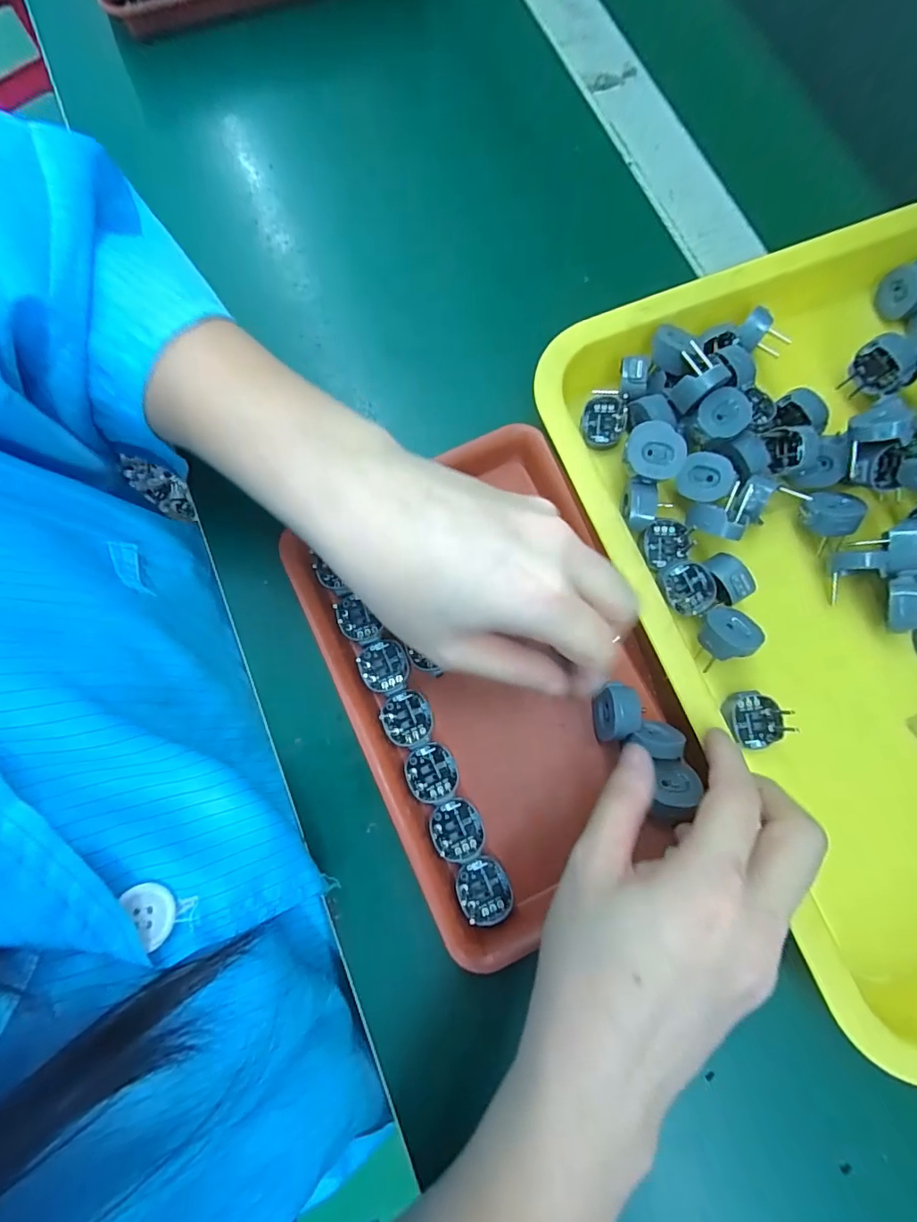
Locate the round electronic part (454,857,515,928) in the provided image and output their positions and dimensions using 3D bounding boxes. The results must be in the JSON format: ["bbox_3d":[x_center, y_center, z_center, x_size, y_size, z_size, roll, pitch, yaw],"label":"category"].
[{"bbox_3d":[0.012,0.133,0.238,0.025,0.005,0.028,-13,77,-4],"label":"round electronic part"}]

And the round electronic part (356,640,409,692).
[{"bbox_3d":[-0.039,0.028,0.262,0.025,0.004,0.026,0,76,-1],"label":"round electronic part"}]

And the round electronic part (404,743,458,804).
[{"bbox_3d":[-0.014,0.081,0.249,0.025,0.004,0.027,0,76,-1],"label":"round electronic part"}]

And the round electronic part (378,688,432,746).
[{"bbox_3d":[-0.026,0.054,0.255,0.025,0.004,0.027,0,76,-1],"label":"round electronic part"}]

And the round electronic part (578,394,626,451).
[{"bbox_3d":[0.084,-0.110,0.291,0.024,0.009,0.028,2,76,-1],"label":"round electronic part"}]

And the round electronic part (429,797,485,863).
[{"bbox_3d":[-0.001,0.107,0.244,0.025,0.004,0.027,0,76,-1],"label":"round electronic part"}]

